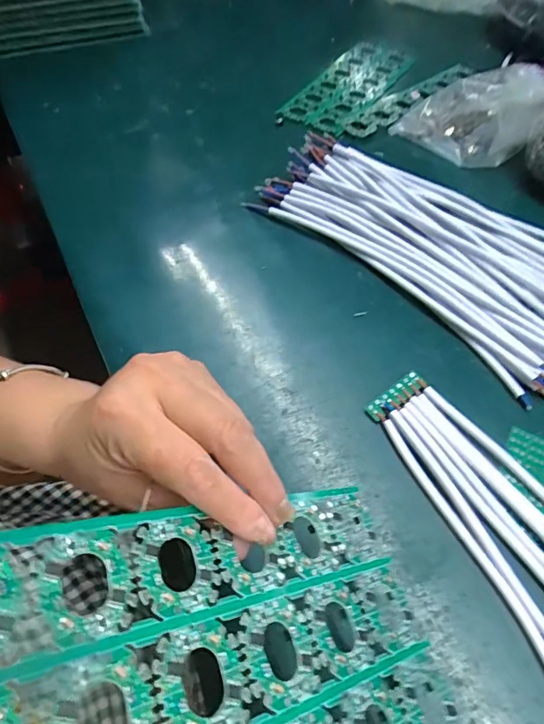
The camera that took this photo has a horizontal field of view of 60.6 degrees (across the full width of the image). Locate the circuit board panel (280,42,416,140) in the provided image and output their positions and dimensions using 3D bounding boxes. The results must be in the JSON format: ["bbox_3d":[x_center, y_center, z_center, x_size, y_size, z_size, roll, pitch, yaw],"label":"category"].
[{"bbox_3d":[0.095,-0.342,0.569,0.090,0.011,0.217,26,61,17],"label":"circuit board panel"}]

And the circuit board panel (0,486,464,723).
[{"bbox_3d":[-0.010,0.110,0.168,0.196,0.004,0.118,6,49,-39],"label":"circuit board panel"}]

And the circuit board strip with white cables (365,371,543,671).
[{"bbox_3d":[0.157,0.134,0.259,0.114,0.011,0.298,-30,61,-17],"label":"circuit board strip with white cables"}]

